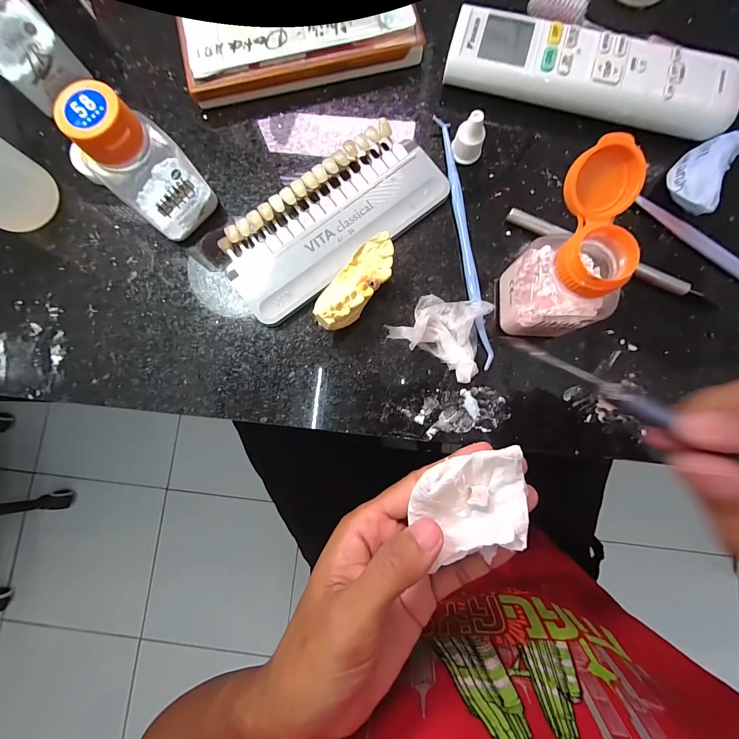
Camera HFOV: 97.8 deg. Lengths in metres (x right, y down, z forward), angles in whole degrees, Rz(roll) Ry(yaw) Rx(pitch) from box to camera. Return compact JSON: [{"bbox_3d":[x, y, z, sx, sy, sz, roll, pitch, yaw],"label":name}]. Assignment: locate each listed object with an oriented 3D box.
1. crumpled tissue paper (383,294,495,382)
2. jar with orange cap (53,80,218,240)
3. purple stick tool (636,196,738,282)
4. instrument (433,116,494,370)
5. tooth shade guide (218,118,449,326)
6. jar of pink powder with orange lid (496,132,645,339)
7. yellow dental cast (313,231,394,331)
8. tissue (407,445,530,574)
[{"bbox_3d":[0.044,-0.025,0.195,0.056,0.013,0.045,25,85,4],"label":"crumpled tissue paper"},{"bbox_3d":[-0.119,-0.108,0.177,0.040,0.071,0.033,-40,84,-3],"label":"jar with orange cap"},{"bbox_3d":[0.222,-0.065,0.197,0.132,0.004,0.009,40,86,5],"label":"purple stick tool"},{"bbox_3d":[0.060,-0.084,0.203,0.008,0.004,0.168,-8,84,0],"label":"instrument"},{"bbox_3d":[-0.025,-0.095,0.203,0.144,0.013,0.066,-38,84,-3],"label":"tooth shade guide"},{"bbox_3d":[0.096,-0.054,0.164,0.043,0.073,0.067,-10,84,0],"label":"jar of pink powder with orange lid"},{"bbox_3d":[-0.008,-0.050,0.191,0.026,0.028,0.063,40,86,5],"label":"yellow dental cast"},{"bbox_3d":[0.053,0.070,0.162,0.057,0.014,0.050,-14,84,0],"label":"tissue"}]

